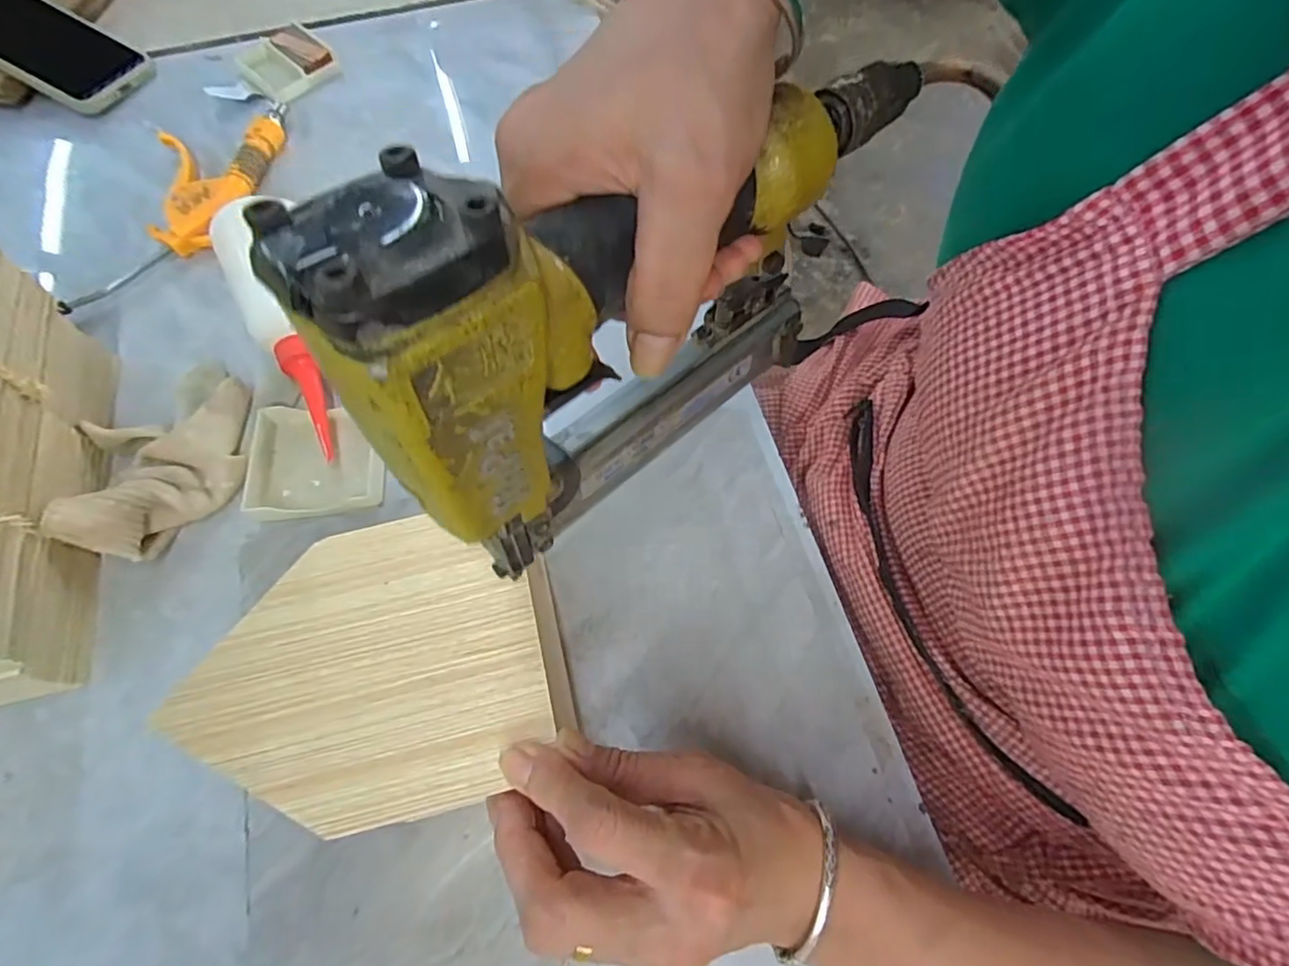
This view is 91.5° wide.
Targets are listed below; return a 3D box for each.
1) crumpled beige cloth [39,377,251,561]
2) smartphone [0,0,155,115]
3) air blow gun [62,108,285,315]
[{"bbox_3d":[-0.280,-0.014,0.365,0.087,0.052,0.105,-19,67,-6],"label":"crumpled beige cloth"},{"bbox_3d":[-0.517,-0.379,0.533,0.177,0.019,0.086,28,69,-6],"label":"smartphone"},{"bbox_3d":[-0.347,-0.216,0.478,0.090,0.023,0.214,4,67,4],"label":"air blow gun"}]

